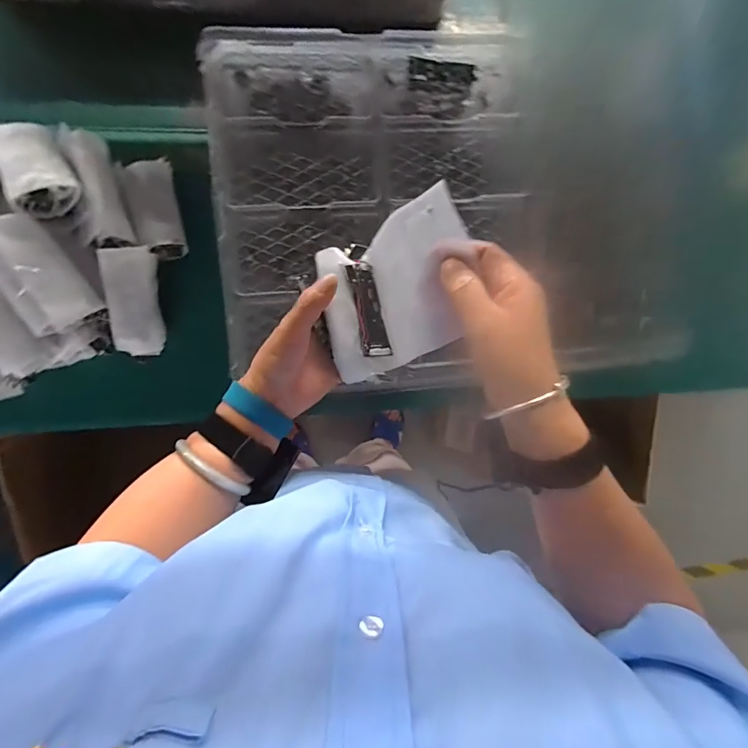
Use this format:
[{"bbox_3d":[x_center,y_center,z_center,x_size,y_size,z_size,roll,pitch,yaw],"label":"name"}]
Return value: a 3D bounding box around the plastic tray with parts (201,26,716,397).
[{"bbox_3d":[0.135,-0.201,0.529,0.616,0.052,0.412,-5,90,-8],"label":"plastic tray with parts"}]

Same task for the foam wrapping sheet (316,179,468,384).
[{"bbox_3d":[0.010,-0.060,0.340,0.090,0.112,0.117,-11,91,-8],"label":"foam wrapping sheet"}]

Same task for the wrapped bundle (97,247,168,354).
[{"bbox_3d":[-0.262,-0.078,0.476,0.044,0.042,0.115,-2,109,-8],"label":"wrapped bundle"}]

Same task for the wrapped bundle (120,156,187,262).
[{"bbox_3d":[-0.254,-0.192,0.500,0.054,0.032,0.118,-14,92,-8],"label":"wrapped bundle"}]

